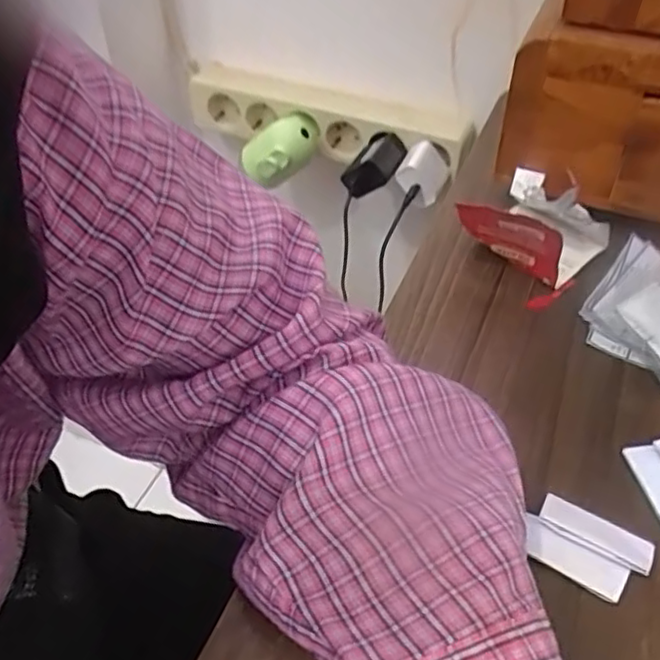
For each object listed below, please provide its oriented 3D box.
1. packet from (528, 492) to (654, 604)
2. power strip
[{"bbox_3d":[0.107,0.090,0.276,0.047,0.008,0.033,25,49,25],"label":"packet"},{"bbox_3d":[-0.012,-0.215,0.669,0.301,0.052,0.054,18,47,18],"label":"power strip"}]

